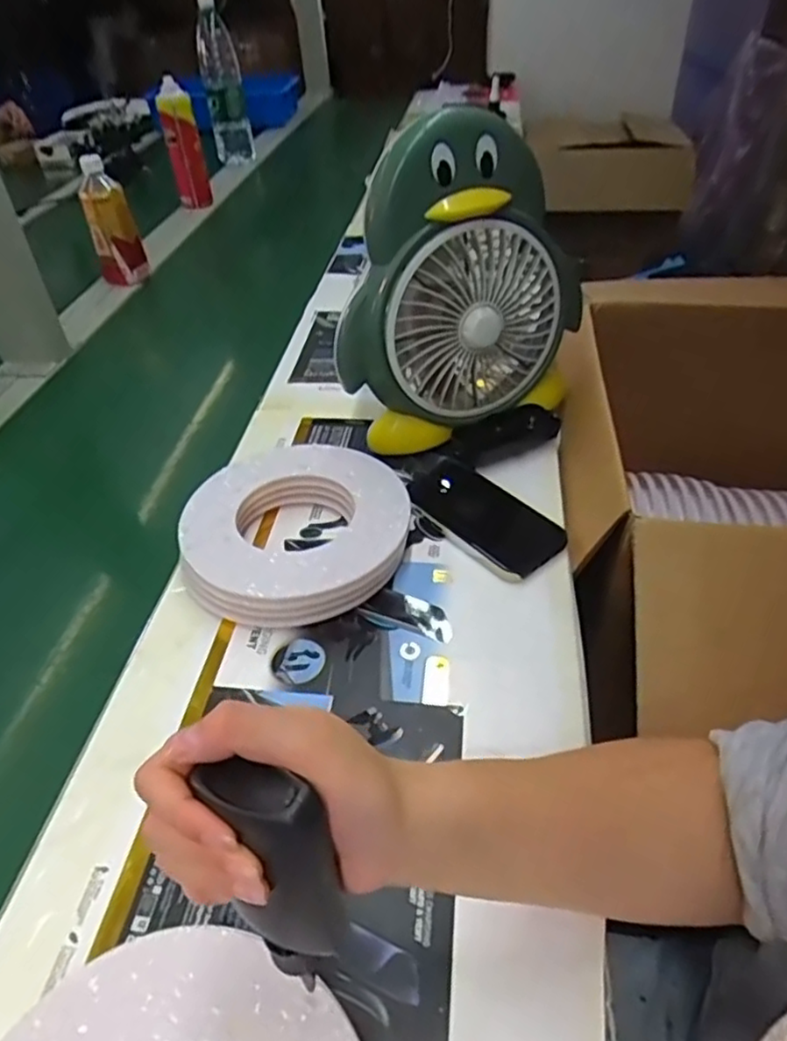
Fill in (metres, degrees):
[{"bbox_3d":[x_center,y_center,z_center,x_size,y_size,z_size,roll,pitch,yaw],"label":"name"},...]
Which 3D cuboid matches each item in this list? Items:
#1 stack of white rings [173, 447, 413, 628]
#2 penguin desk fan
[{"bbox_3d":[-0.083,0.007,0.589,0.187,0.041,0.193,8,43,11],"label":"stack of white rings"},{"bbox_3d":[0.068,-0.225,0.655,0.259,0.286,0.104,-11,42,-10],"label":"penguin desk fan"}]

